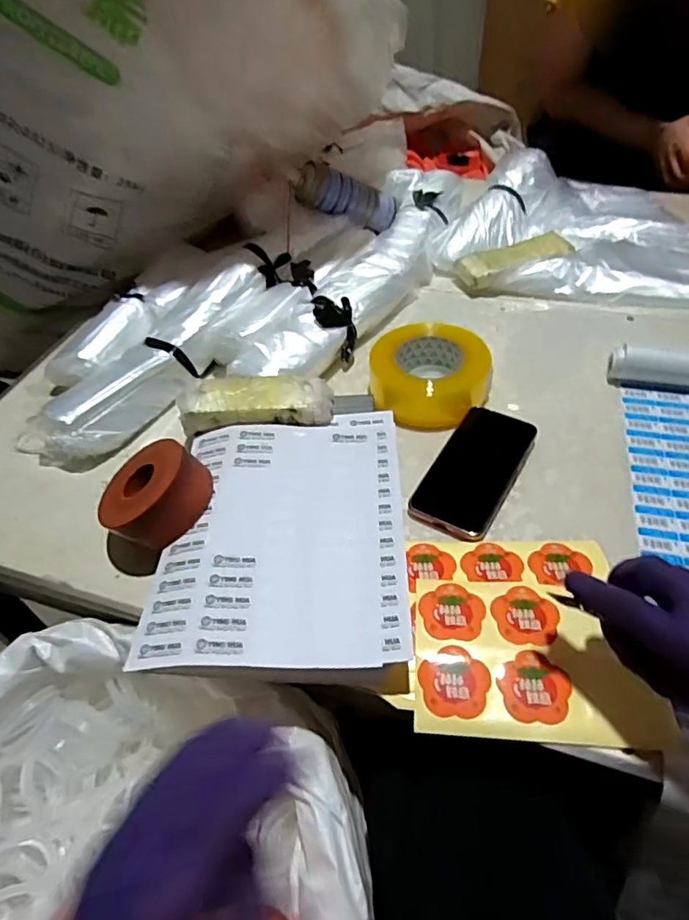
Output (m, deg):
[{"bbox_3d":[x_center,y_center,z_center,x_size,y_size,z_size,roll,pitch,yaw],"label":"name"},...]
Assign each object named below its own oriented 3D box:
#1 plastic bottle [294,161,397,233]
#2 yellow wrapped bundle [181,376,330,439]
[{"bbox_3d":[0.007,-0.402,0.878,0.174,0.059,0.056,10,42,-25],"label":"plastic bottle"},{"bbox_3d":[-0.095,-0.064,0.617,0.160,0.031,0.067,-9,47,-4],"label":"yellow wrapped bundle"}]

